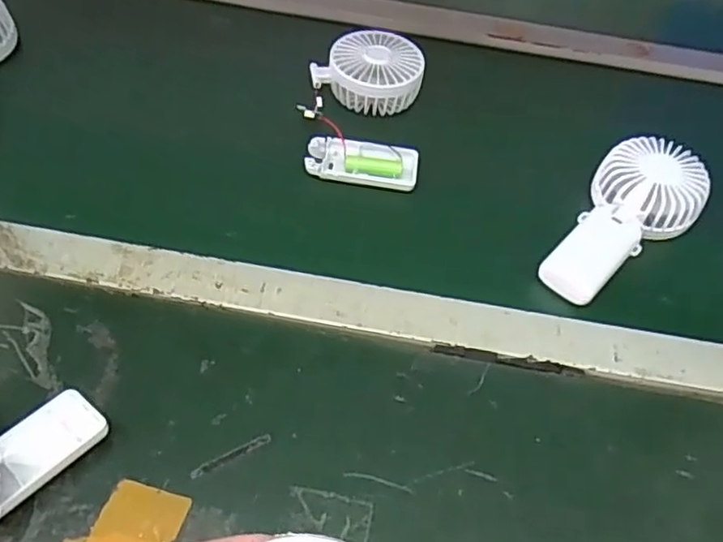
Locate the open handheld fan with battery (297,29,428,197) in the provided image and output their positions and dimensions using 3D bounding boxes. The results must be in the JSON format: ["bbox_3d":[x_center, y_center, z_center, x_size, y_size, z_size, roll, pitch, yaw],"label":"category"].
[{"bbox_3d":[0.003,-0.151,0.562,0.100,0.042,0.156,5,51,-1],"label":"open handheld fan with battery"}]

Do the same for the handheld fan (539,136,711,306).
[{"bbox_3d":[0.213,-0.043,0.501,0.084,0.040,0.171,34,56,20],"label":"handheld fan"}]

